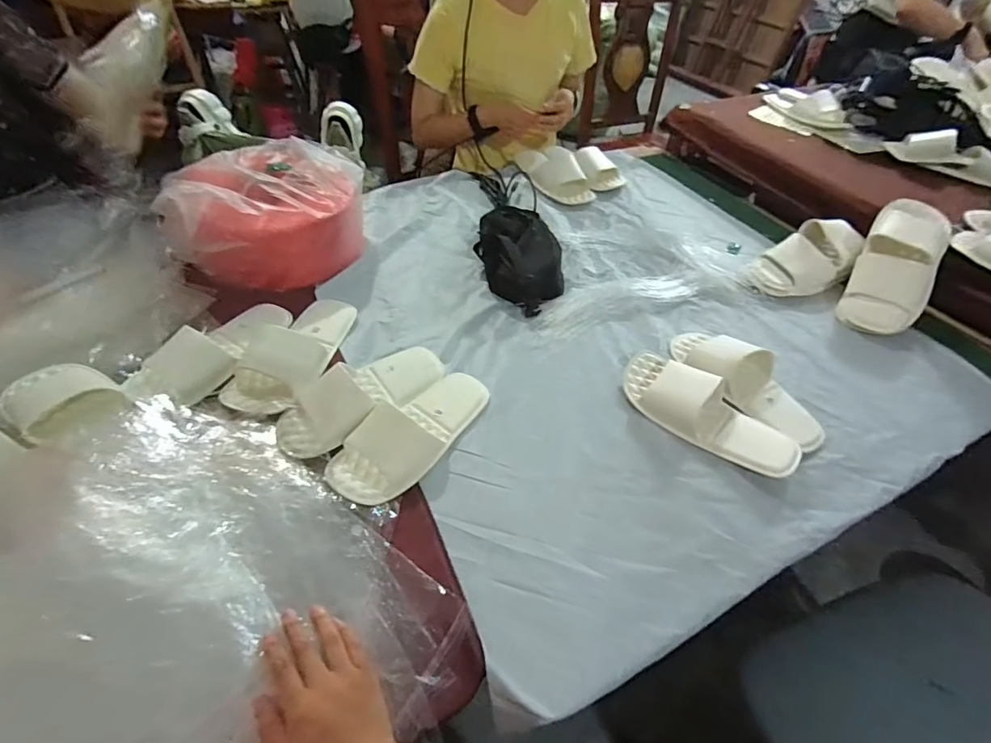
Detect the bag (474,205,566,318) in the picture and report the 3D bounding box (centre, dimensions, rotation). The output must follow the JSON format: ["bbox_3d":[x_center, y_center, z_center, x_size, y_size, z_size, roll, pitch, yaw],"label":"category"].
[{"bbox_3d":[0.042,-0.207,0.818,0.135,0.054,0.251,-5,48,-10],"label":"bag"}]

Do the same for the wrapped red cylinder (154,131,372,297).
[{"bbox_3d":[-0.392,-0.279,0.823,0.301,0.147,0.257,-5,48,-10],"label":"wrapped red cylinder"}]

